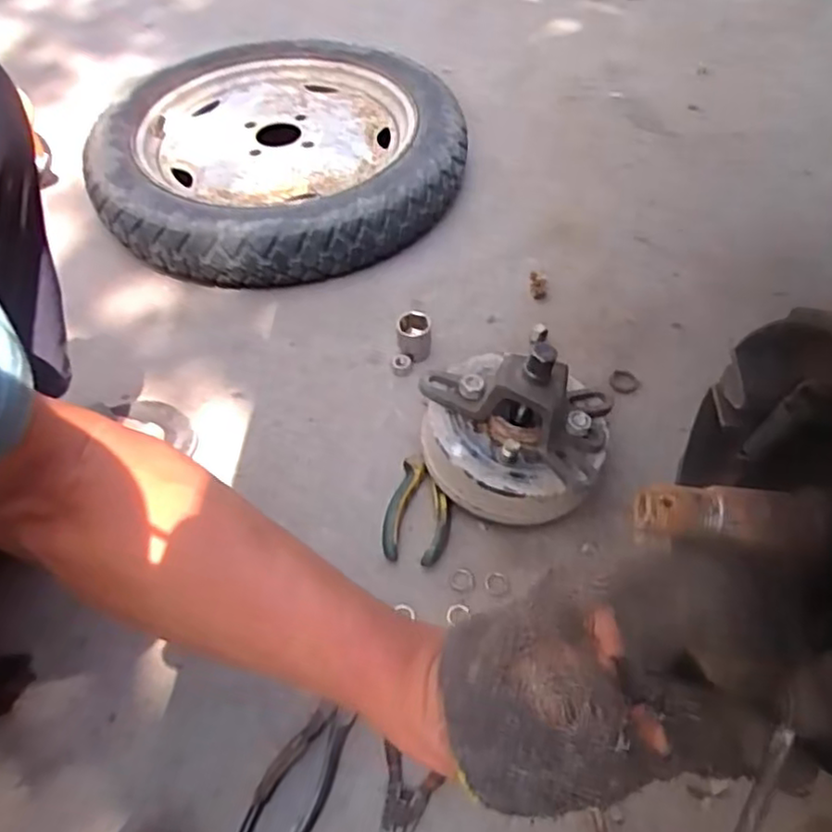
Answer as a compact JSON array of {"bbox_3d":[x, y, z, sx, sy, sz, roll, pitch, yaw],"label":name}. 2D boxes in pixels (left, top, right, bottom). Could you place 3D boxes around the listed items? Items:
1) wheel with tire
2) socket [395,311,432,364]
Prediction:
[{"bbox_3d":[-0.172,-0.362,0.945,0.463,0.089,0.472,-1,51,1],"label":"wheel with tire"},{"bbox_3d":[-0.002,-0.085,0.751,0.036,0.042,0.040,1,51,1],"label":"socket"}]

